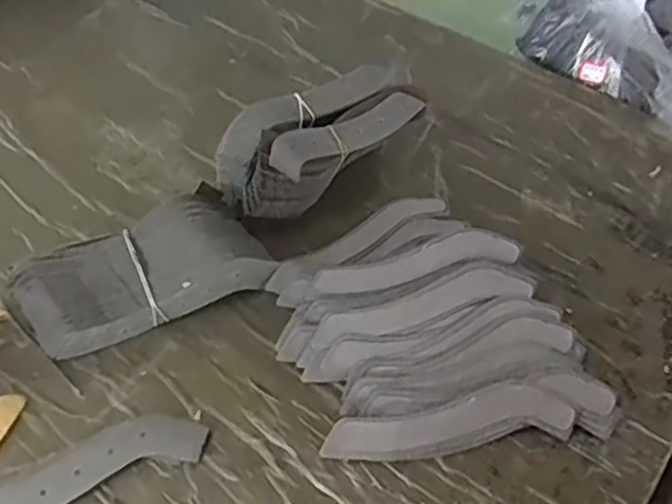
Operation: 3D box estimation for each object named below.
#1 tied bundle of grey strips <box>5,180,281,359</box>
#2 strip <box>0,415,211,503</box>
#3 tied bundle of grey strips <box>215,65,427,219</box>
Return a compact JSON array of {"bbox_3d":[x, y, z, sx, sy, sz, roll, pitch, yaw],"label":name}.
[{"bbox_3d":[-0.141,0.013,0.506,0.169,0.041,0.094,-21,52,-21],"label":"tied bundle of grey strips"},{"bbox_3d":[-0.163,0.135,0.417,0.167,0.009,0.037,-16,51,-17],"label":"strip"},{"bbox_3d":[-0.013,-0.088,0.569,0.093,0.084,0.170,34,55,25],"label":"tied bundle of grey strips"}]

